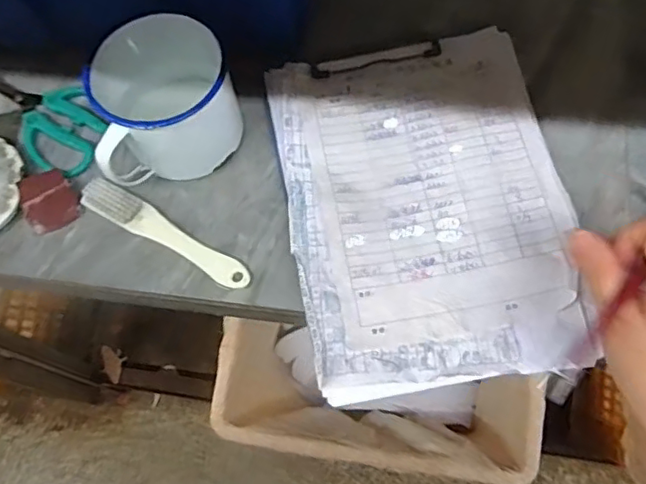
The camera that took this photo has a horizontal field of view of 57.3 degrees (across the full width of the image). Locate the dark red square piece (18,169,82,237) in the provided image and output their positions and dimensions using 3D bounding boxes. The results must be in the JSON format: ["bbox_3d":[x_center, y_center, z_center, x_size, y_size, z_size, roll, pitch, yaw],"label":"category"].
[{"bbox_3d":[-0.234,-0.036,0.504,0.044,0.016,0.052,-32,69,-10],"label":"dark red square piece"}]

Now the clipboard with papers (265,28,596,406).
[{"bbox_3d":[0.079,-0.036,0.475,0.211,0.014,0.301,-10,67,-1],"label":"clipboard with papers"}]

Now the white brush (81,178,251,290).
[{"bbox_3d":[-0.130,-0.008,0.484,0.160,0.017,0.027,27,71,13],"label":"white brush"}]

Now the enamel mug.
[{"bbox_3d":[-0.127,-0.109,0.483,0.113,0.095,0.102,-20,68,-5],"label":"enamel mug"}]

